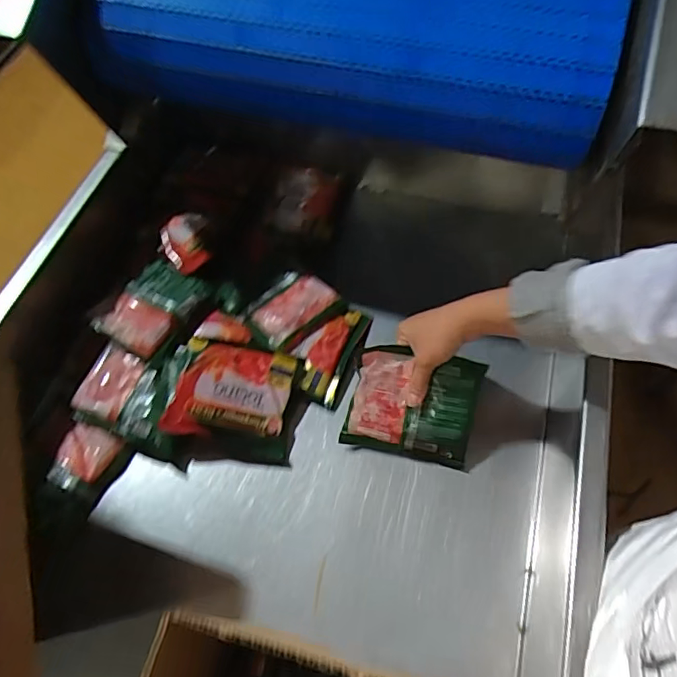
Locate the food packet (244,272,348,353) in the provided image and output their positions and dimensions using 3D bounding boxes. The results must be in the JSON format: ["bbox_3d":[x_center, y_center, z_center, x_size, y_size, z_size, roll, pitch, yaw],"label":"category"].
[{"bbox_3d":[-0.063,-0.040,0.705,0.119,0.024,0.086,-36,64,-17],"label":"food packet"}]

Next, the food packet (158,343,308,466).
[{"bbox_3d":[-0.122,0.079,0.638,0.155,0.034,0.135,9,71,-11],"label":"food packet"}]

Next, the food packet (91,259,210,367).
[{"bbox_3d":[-0.245,-0.047,0.678,0.099,0.043,0.134,21,63,15],"label":"food packet"}]

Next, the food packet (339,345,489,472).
[{"bbox_3d":[0.085,0.077,0.605,0.140,0.016,0.131,13,103,8],"label":"food packet"}]

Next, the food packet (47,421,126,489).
[{"bbox_3d":[-0.296,0.142,0.615,0.064,0.026,0.073,17,62,13],"label":"food packet"}]

